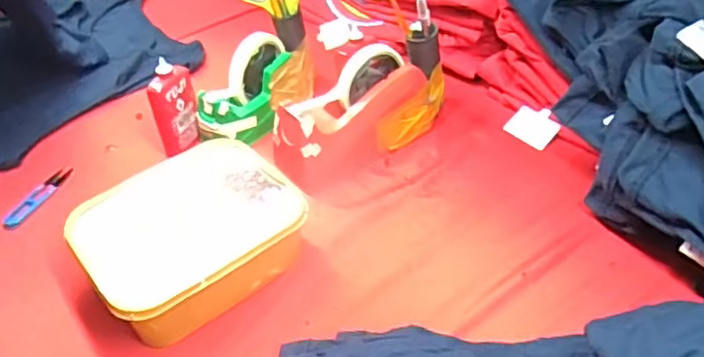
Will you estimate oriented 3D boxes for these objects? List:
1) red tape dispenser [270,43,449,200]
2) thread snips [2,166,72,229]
[{"bbox_3d":[0.011,-0.084,0.720,0.215,0.109,0.093,-32,49,-32],"label":"red tape dispenser"},{"bbox_3d":[-0.369,0.020,0.734,0.027,0.004,0.105,10,40,13],"label":"thread snips"}]

